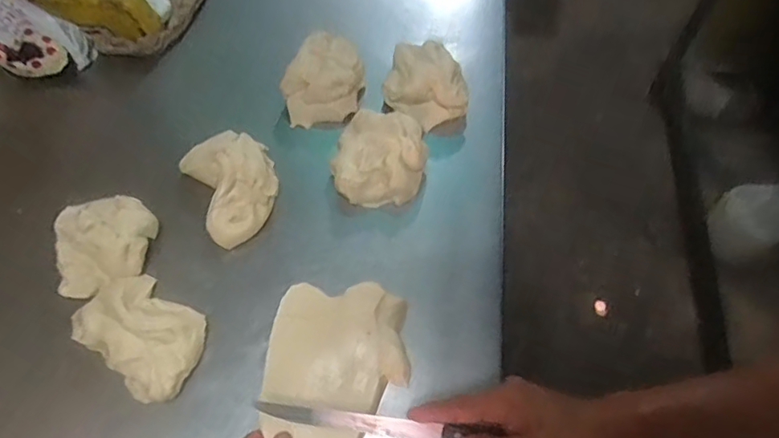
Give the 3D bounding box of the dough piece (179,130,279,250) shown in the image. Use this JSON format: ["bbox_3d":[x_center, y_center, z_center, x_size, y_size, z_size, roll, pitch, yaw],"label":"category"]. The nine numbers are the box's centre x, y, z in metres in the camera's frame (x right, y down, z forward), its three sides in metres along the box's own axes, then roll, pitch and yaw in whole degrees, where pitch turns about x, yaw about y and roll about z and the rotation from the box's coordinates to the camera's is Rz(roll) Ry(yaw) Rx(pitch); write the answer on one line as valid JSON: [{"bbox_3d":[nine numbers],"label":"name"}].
[{"bbox_3d":[-0.184,-0.047,0.663,0.100,0.050,0.144,-25,64,-12],"label":"dough piece"}]

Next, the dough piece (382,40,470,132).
[{"bbox_3d":[0.048,-0.171,0.730,0.108,0.060,0.103,5,62,4],"label":"dough piece"}]

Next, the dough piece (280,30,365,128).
[{"bbox_3d":[-0.087,-0.186,0.736,0.110,0.054,0.108,-13,62,-6],"label":"dough piece"}]

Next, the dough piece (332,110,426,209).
[{"bbox_3d":[-0.012,-0.073,0.672,0.105,0.048,0.111,0,62,1],"label":"dough piece"}]

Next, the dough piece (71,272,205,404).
[{"bbox_3d":[-0.259,0.116,0.586,0.145,0.050,0.098,32,67,16],"label":"dough piece"}]

